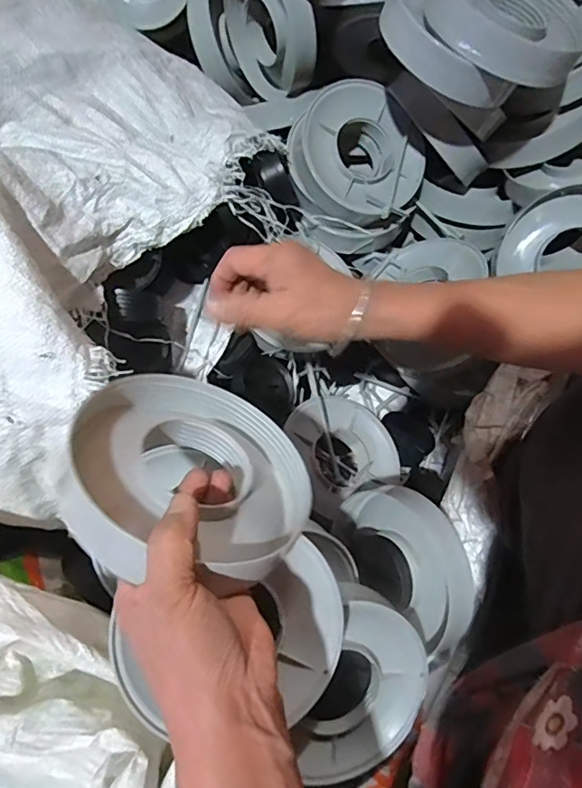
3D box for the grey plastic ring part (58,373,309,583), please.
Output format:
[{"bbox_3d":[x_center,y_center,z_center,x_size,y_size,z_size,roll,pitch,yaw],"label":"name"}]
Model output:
[{"bbox_3d":[-0.064,0.050,0.335,0.156,0.033,0.146,20,36,-19],"label":"grey plastic ring part"}]

